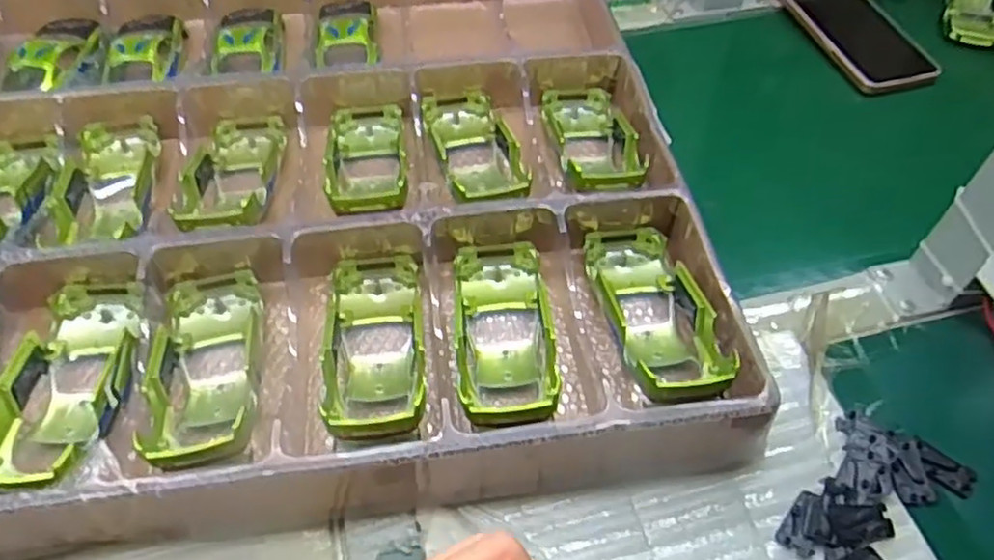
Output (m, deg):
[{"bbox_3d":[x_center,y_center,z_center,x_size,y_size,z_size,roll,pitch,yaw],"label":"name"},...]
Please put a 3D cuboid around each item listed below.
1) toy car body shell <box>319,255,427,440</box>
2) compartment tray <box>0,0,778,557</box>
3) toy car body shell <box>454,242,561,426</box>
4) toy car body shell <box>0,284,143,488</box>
[{"bbox_3d":[-0.068,0.036,0.381,0.053,0.034,0.133,-4,38,-5],"label":"toy car body shell"},{"bbox_3d":[-0.211,-0.069,0.447,0.637,0.051,0.456,-5,55,-6],"label":"compartment tray"},{"bbox_3d":[0.005,0.028,0.386,0.055,0.031,0.131,-1,42,-3],"label":"toy car body shell"},{"bbox_3d":[-0.226,0.054,0.368,0.060,0.033,0.136,-5,41,-6],"label":"toy car body shell"}]

